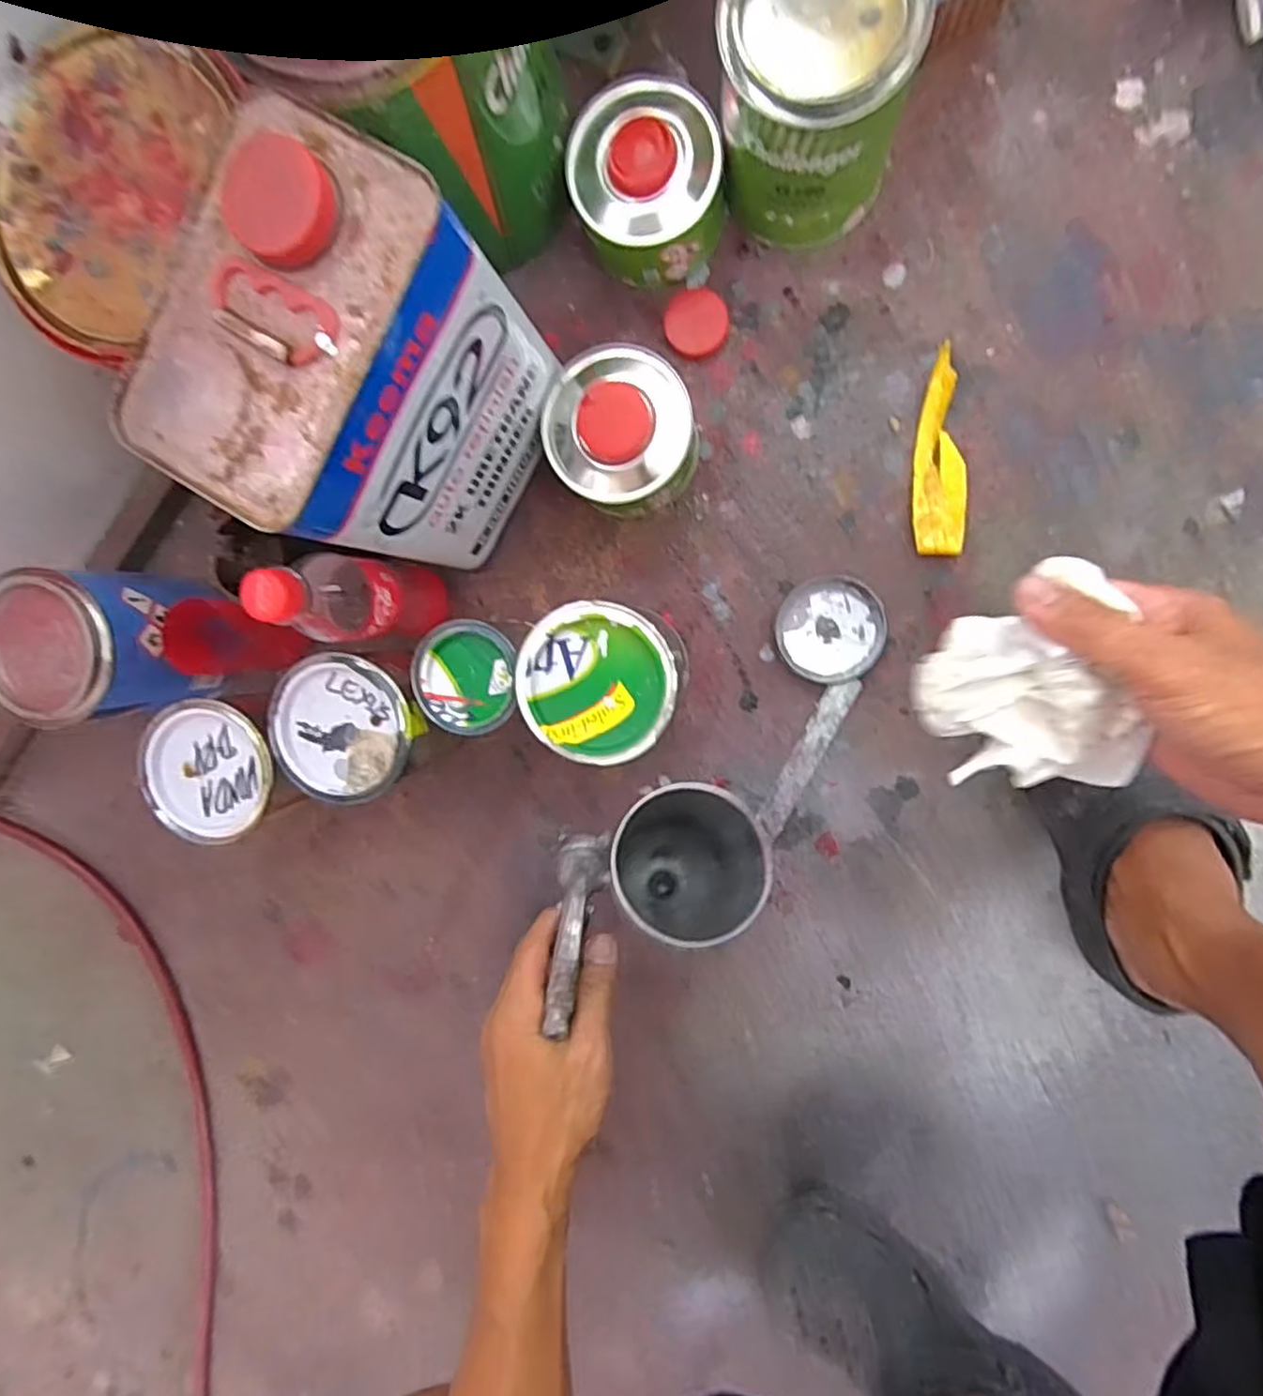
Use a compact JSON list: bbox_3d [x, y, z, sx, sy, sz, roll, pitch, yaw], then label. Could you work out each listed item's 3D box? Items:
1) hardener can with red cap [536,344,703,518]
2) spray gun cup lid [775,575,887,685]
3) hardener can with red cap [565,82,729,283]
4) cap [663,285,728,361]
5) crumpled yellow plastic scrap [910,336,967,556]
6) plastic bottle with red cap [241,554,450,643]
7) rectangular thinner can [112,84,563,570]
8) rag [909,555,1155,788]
[{"bbox_3d":[-0.008,-0.181,0.488,0.098,0.084,0.097,1,95,8],"label":"hardener can with red cap"},{"bbox_3d":[0.146,-0.049,0.518,0.075,0.010,0.075,1,95,8],"label":"spray gun cup lid"},{"bbox_3d":[0.012,-0.346,0.476,0.096,0.077,0.105,1,95,8],"label":"hardener can with red cap"},{"bbox_3d":[0.048,-0.270,0.513,0.045,0.010,0.046,1,95,8],"label":"cap"},{"bbox_3d":[0.217,-0.171,0.496,0.036,0.014,0.141,0,95,8],"label":"crumpled yellow plastic scrap"},{"bbox_3d":[-0.179,-0.064,0.470,0.049,0.178,0.056,2,95,8],"label":"plastic bottle with red cap"},{"bbox_3d":[-0.142,-0.174,0.408,0.110,0.211,0.167,30,100,5],"label":"rectangular thinner can"},{"bbox_3d":[0.195,-0.006,0.354,0.087,0.060,0.109,-15,92,9],"label":"rag"}]

